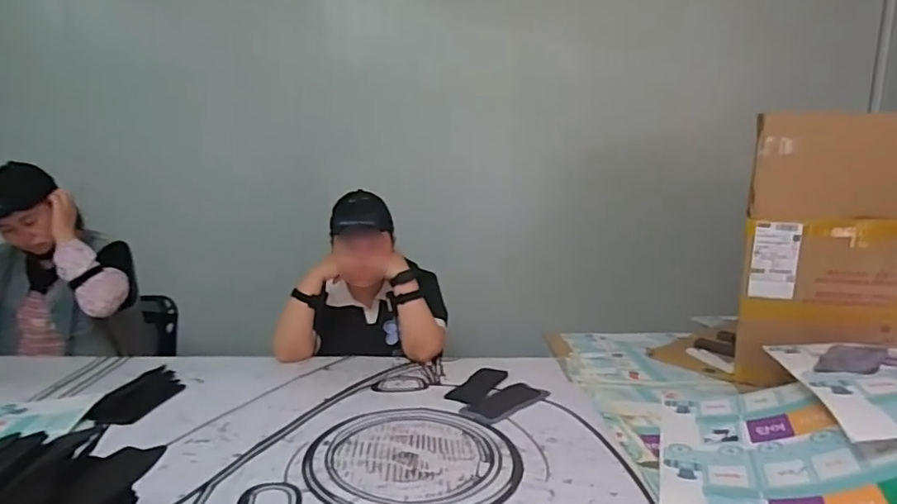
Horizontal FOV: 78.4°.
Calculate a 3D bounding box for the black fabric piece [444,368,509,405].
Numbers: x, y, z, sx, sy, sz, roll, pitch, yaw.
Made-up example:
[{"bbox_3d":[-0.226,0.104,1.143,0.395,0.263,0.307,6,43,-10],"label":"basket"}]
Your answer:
[{"bbox_3d":[0.072,0.313,1.298,0.080,0.006,0.190,4,10,28],"label":"black fabric piece"}]

